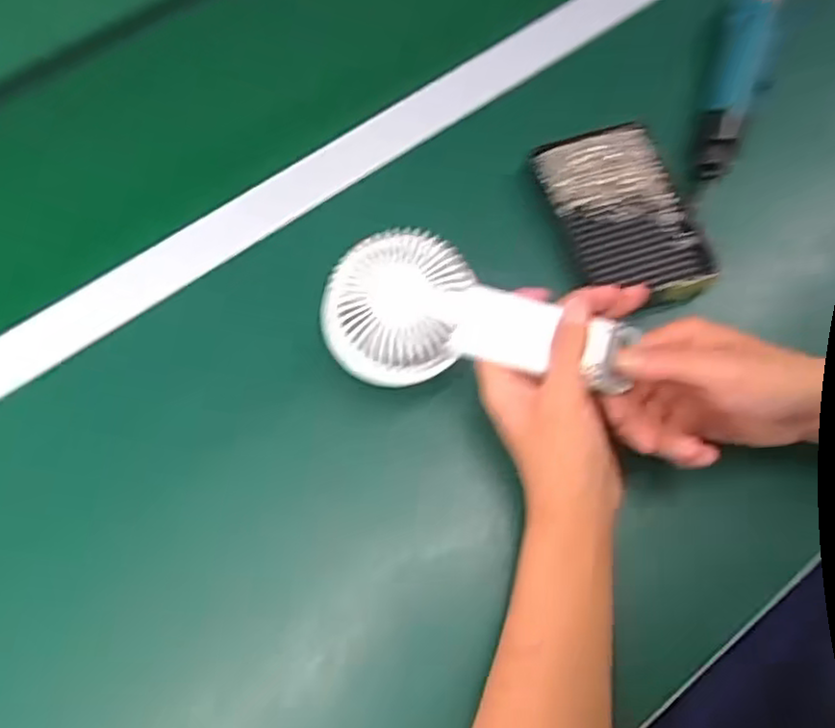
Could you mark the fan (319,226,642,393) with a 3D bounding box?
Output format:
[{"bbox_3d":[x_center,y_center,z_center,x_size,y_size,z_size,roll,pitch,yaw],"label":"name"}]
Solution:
[{"bbox_3d":[0.033,-0.027,0.423,0.174,0.047,0.077,10,67,-1],"label":"fan"}]

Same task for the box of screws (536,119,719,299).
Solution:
[{"bbox_3d":[0.150,-0.104,0.523,0.087,0.034,0.139,-18,69,-10],"label":"box of screws"}]

